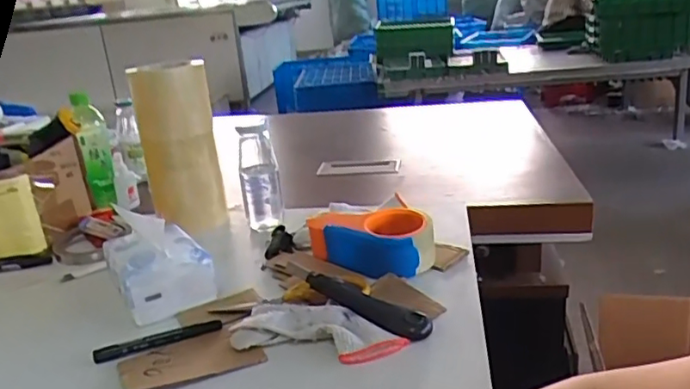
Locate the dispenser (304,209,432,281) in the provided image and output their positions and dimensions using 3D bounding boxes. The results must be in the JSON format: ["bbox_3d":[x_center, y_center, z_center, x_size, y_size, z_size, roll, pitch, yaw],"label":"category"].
[{"bbox_3d":[0.031,0.059,0.765,0.162,0.070,0.079,0,21,15],"label":"dispenser"}]

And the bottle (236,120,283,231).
[{"bbox_3d":[-0.129,-0.027,0.913,0.056,0.159,0.058,-9,20,-12],"label":"bottle"}]

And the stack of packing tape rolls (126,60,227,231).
[{"bbox_3d":[-0.260,-0.073,0.948,0.086,0.248,0.090,11,24,37],"label":"stack of packing tape rolls"}]

